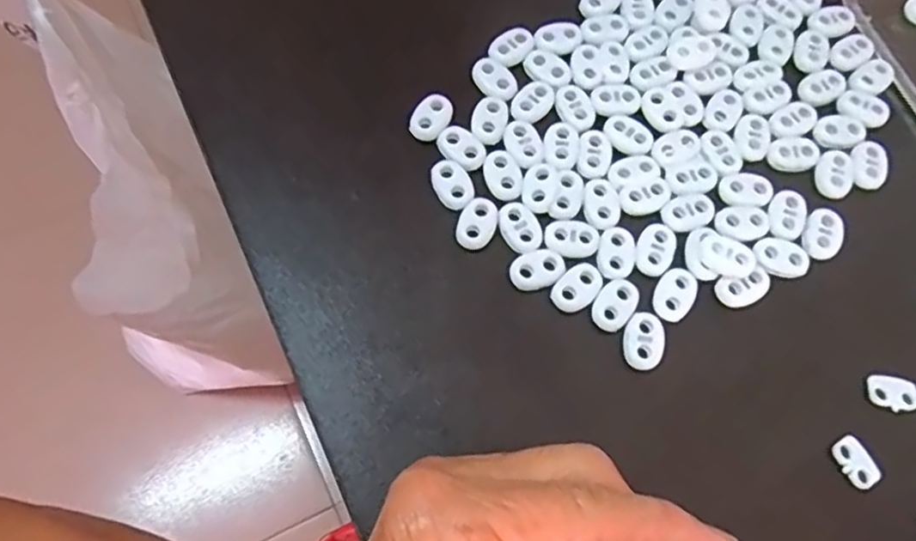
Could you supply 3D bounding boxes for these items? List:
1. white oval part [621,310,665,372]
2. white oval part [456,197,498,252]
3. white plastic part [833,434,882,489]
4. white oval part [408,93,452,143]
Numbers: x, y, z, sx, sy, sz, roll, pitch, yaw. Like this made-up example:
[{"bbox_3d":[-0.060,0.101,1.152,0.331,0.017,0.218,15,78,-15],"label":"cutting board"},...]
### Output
[{"bbox_3d":[0.073,0.028,0.266,0.016,0.004,0.023,17,71,4],"label":"white oval part"},{"bbox_3d":[0.008,-0.020,0.277,0.014,0.004,0.023,19,71,5],"label":"white oval part"},{"bbox_3d":[0.150,0.072,0.254,0.012,0.004,0.019,-25,73,-10],"label":"white plastic part"},{"bbox_3d":[-0.011,-0.067,0.292,0.014,0.004,0.023,31,72,9],"label":"white oval part"}]

